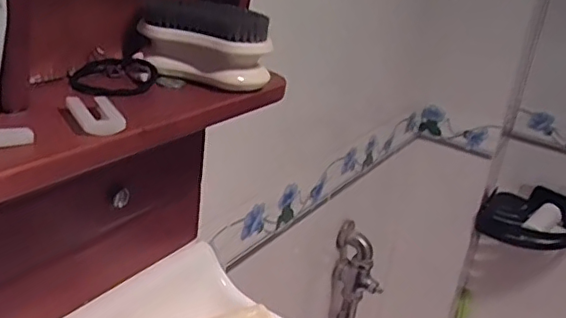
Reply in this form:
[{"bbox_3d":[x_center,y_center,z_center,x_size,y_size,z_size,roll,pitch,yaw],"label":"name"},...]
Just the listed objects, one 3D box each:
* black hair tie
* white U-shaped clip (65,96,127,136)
[{"bbox_3d":[-0.130,-0.062,0.451,0.055,0.010,0.061,22,37,27],"label":"black hair tie"},{"bbox_3d":[-0.119,-0.029,0.380,0.028,0.009,0.049,-6,27,-30],"label":"white U-shaped clip"}]

